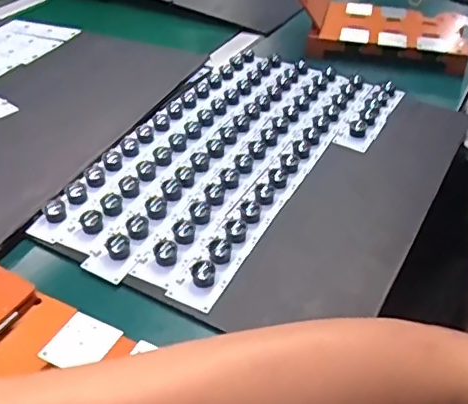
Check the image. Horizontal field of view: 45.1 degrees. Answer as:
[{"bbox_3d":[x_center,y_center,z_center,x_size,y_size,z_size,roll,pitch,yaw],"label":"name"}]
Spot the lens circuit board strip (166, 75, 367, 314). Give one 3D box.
[{"bbox_3d":[0.064,-0.044,0.652,0.046,0.017,0.458,19,42,21],"label":"lens circuit board strip"}]

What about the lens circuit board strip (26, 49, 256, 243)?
[{"bbox_3d":[-0.090,-0.106,0.716,0.037,0.013,0.469,19,42,20],"label":"lens circuit board strip"}]

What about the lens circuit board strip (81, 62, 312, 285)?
[{"bbox_3d":[-0.016,-0.077,0.683,0.047,0.018,0.482,19,42,20],"label":"lens circuit board strip"}]

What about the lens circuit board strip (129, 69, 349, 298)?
[{"bbox_3d":[0.032,-0.062,0.669,0.047,0.017,0.464,21,42,22],"label":"lens circuit board strip"}]

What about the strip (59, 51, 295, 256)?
[{"bbox_3d":[-0.050,-0.093,0.703,0.056,0.014,0.469,21,45,19],"label":"strip"}]

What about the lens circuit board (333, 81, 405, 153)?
[{"bbox_3d":[0.186,-0.121,0.756,0.043,0.017,0.168,21,43,23],"label":"lens circuit board"}]

